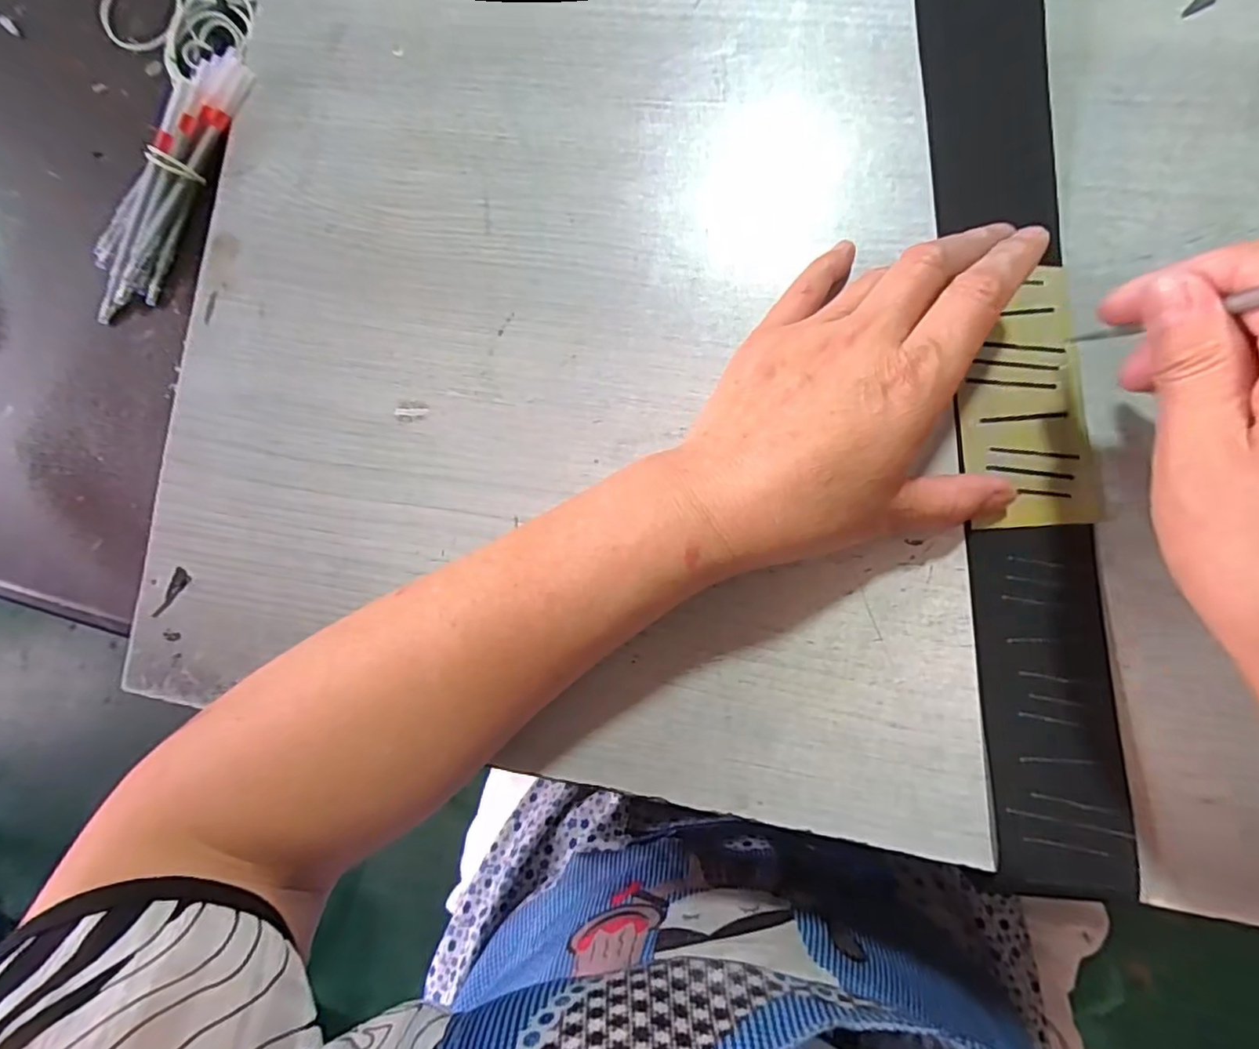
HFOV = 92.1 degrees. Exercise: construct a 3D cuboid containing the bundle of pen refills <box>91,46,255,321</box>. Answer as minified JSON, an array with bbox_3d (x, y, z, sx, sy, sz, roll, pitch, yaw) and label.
[{"bbox_3d":[-0.232,-0.171,0.301,0.032,0.018,0.141,27,89,7],"label":"bundle of pen refills"}]

